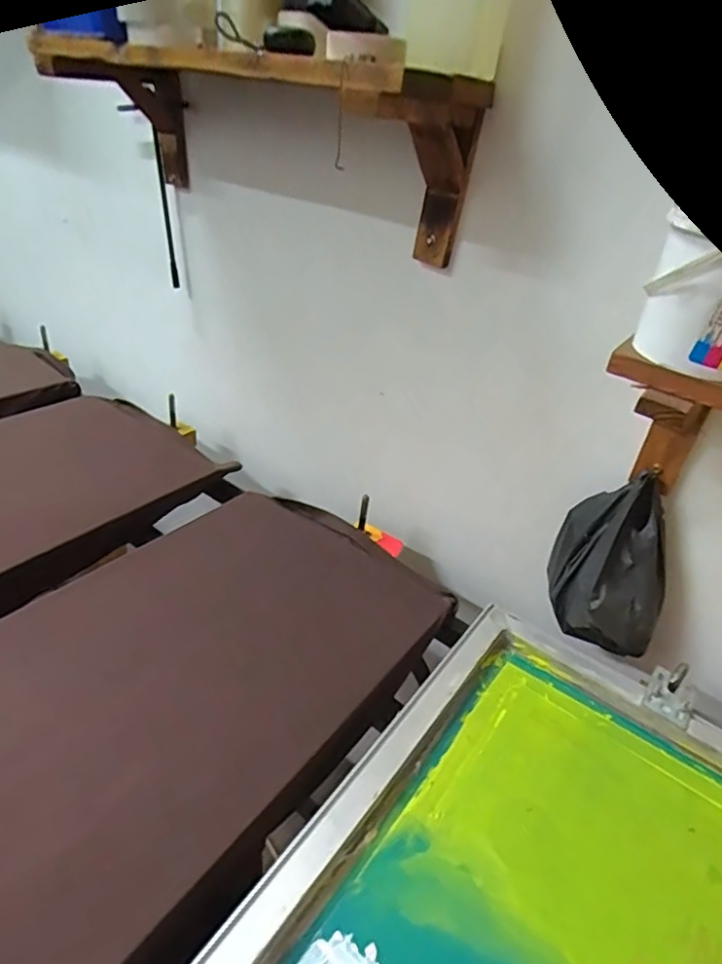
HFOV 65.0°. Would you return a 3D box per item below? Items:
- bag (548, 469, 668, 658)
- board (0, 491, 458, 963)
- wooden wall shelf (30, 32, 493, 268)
[{"bbox_3d":[0.321,0.114,0.733,0.135,0.224,0.114,12,34,13],"label":"bag"},{"bbox_3d":[-0.186,0.218,0.684,0.420,0.058,0.653,25,39,29],"label":"board"},{"bbox_3d":[-0.206,-0.506,0.849,0.778,0.202,0.266,30,42,34],"label":"wooden wall shelf"}]

